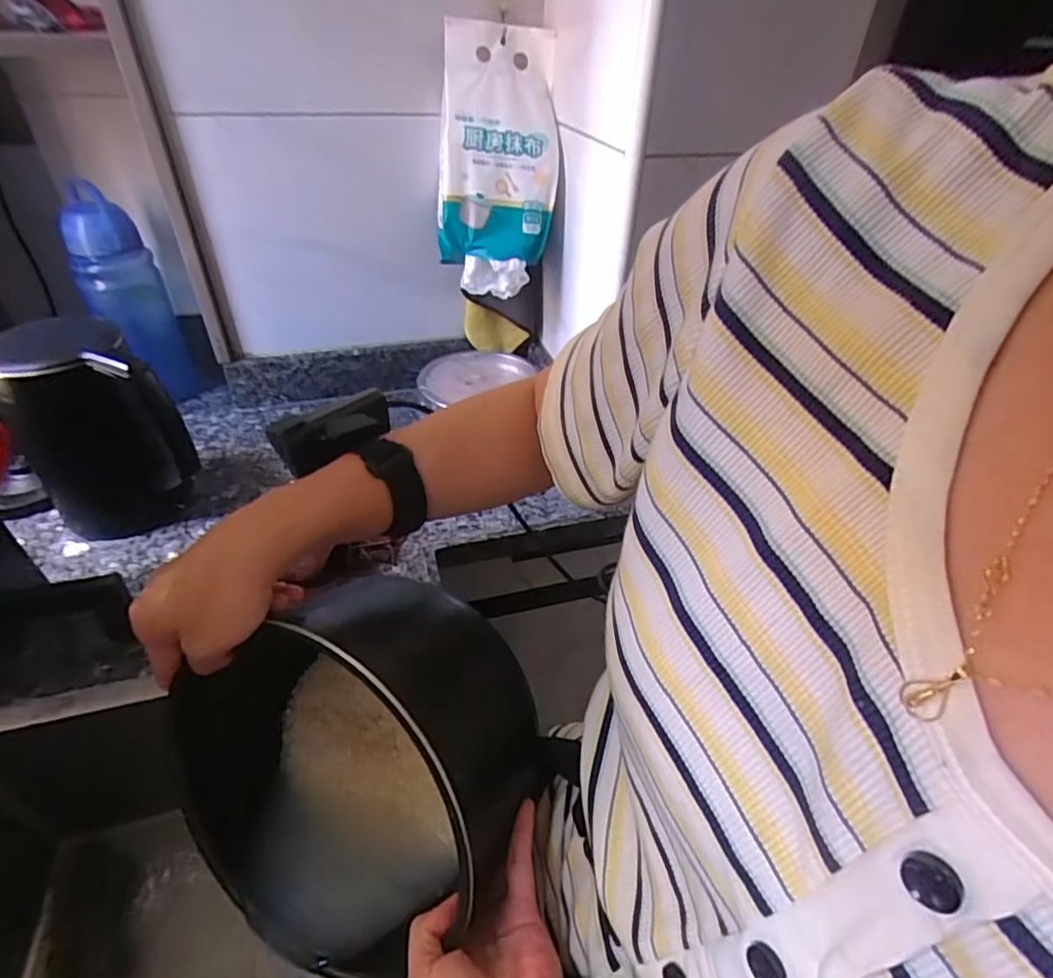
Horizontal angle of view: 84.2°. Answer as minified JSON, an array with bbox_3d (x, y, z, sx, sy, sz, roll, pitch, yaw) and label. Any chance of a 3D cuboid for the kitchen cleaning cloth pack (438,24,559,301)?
[{"bbox_3d":[-0.038,-0.416,0.743,0.148,0.301,0.072,3,14,0],"label":"kitchen cleaning cloth pack"}]

